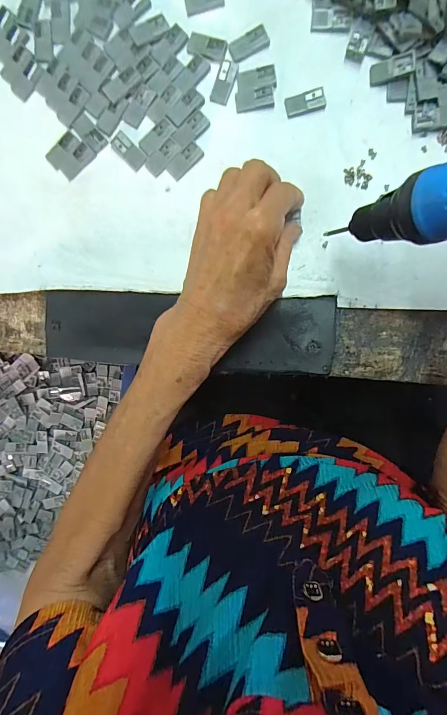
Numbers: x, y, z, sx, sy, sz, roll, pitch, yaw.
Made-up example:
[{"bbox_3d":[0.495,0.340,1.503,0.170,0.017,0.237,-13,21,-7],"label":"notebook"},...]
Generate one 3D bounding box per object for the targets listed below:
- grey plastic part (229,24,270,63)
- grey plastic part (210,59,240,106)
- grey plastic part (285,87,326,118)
[{"bbox_3d":[0.019,-0.226,0.262,0.028,0.004,0.017,-25,91,5],"label":"grey plastic part"},{"bbox_3d":[0.000,-0.200,0.263,0.014,0.004,0.031,18,94,3],"label":"grey plastic part"},{"bbox_3d":[0.059,-0.183,0.262,0.028,0.004,0.014,-12,92,4],"label":"grey plastic part"}]

